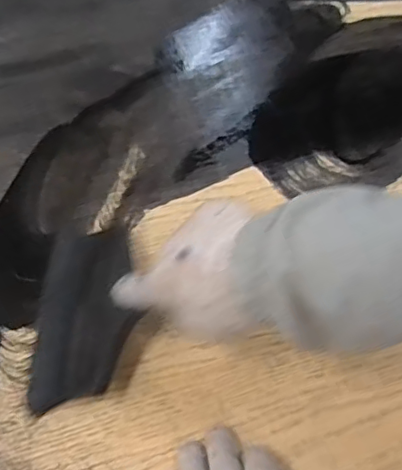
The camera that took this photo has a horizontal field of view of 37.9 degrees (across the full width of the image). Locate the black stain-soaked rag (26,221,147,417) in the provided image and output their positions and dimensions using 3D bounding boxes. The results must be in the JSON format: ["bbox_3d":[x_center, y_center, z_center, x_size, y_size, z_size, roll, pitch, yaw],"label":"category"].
[{"bbox_3d":[-0.105,0.063,0.531,0.086,0.041,0.175,4,59,-2],"label":"black stain-soaked rag"}]

